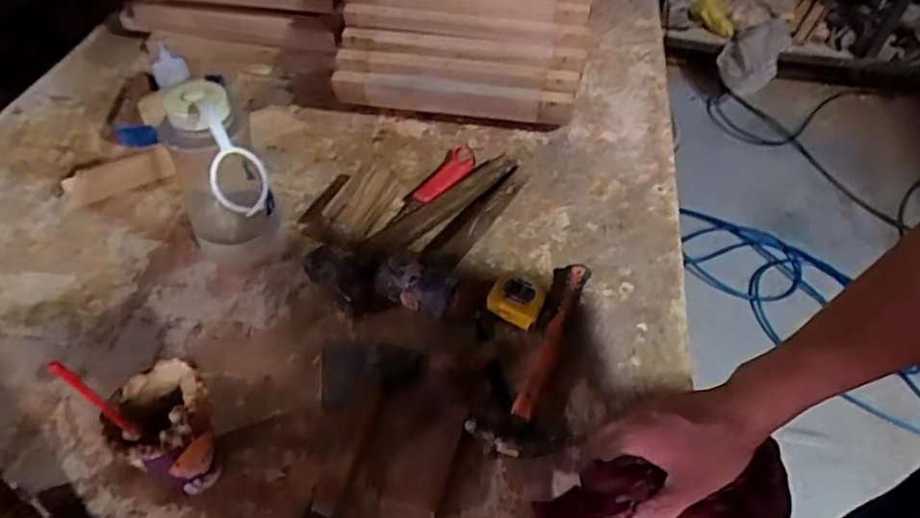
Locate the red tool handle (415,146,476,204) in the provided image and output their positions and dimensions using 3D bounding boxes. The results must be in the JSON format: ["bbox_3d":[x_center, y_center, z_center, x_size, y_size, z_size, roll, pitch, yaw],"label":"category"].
[{"bbox_3d":[-0.019,-0.129,0.942,0.045,0.008,0.152,27,52,17],"label":"red tool handle"}]

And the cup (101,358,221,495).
[{"bbox_3d":[-0.266,0.166,0.568,0.069,0.137,0.081,37,55,24],"label":"cup"}]

